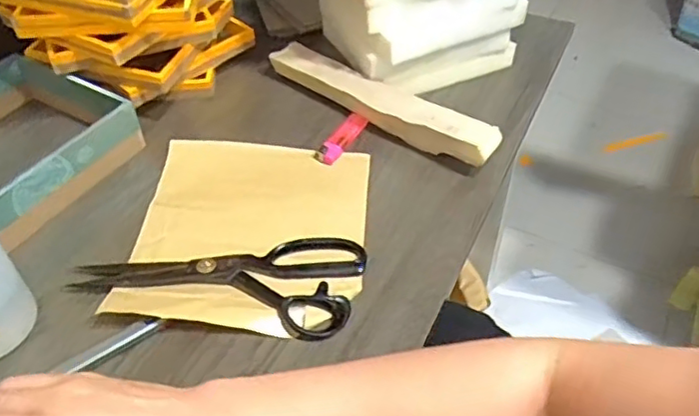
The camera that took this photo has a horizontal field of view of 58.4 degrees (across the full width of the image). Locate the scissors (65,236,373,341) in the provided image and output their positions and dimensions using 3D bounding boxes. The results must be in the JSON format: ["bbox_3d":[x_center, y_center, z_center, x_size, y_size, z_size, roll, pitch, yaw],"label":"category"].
[{"bbox_3d":[-0.109,0.050,0.533,0.232,0.010,0.096,8,46,9],"label":"scissors"}]

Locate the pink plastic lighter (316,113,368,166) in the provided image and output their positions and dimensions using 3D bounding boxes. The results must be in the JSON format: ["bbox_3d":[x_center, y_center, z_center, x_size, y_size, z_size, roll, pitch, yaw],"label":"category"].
[{"bbox_3d":[-0.009,-0.073,0.654,0.027,0.011,0.077,24,50,22],"label":"pink plastic lighter"}]

